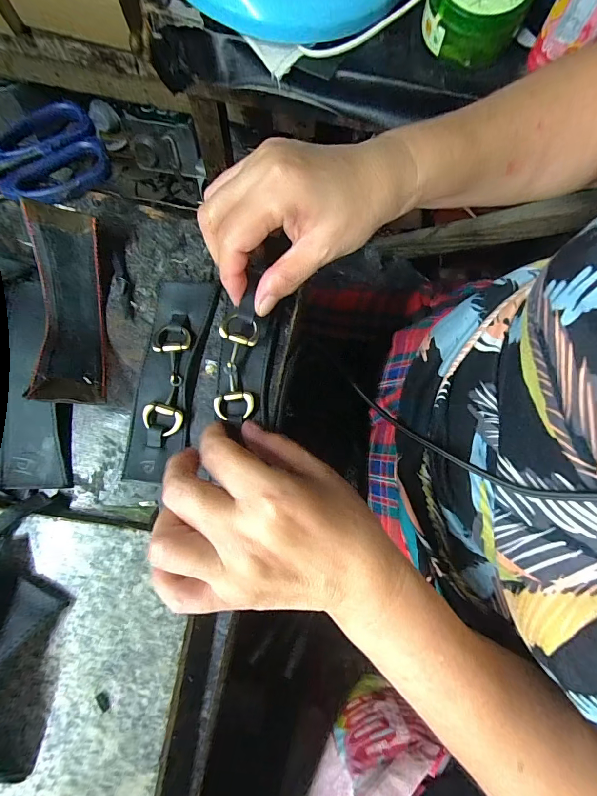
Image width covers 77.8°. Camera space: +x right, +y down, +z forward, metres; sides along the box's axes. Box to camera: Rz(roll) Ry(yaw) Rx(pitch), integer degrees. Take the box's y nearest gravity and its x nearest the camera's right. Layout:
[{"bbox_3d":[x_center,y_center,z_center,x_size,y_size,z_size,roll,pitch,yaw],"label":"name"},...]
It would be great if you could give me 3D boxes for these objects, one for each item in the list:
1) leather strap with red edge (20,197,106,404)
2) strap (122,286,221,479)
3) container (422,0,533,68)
[{"bbox_3d":[-0.145,-0.055,0.238,0.034,0.047,0.123,-6,80,-1],"label":"leather strap with red edge"},{"bbox_3d":[-0.086,-0.014,0.247,0.036,0.015,0.134,8,80,1],"label":"strap"},{"bbox_3d":[0.190,-0.416,0.388,0.097,0.064,0.089,0,80,0],"label":"container"}]

